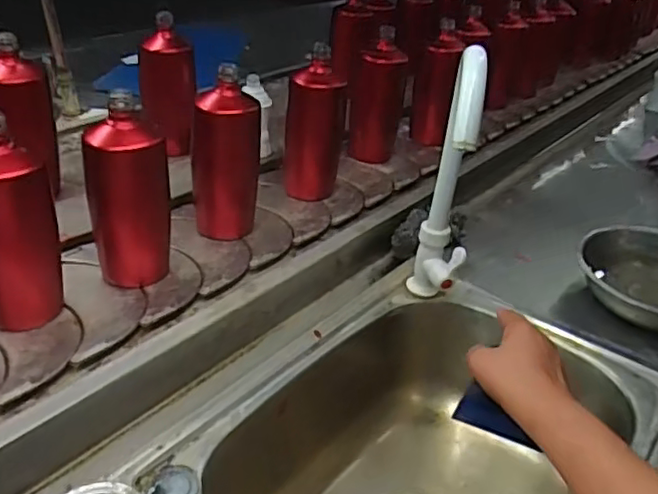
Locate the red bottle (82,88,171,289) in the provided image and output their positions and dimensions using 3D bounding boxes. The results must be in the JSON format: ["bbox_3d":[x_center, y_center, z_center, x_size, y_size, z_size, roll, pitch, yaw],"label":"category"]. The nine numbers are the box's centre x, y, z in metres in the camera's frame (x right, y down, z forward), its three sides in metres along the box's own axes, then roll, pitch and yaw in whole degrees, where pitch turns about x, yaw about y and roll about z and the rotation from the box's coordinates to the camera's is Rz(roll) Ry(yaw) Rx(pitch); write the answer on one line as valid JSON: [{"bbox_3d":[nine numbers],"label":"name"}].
[{"bbox_3d":[-0.213,-0.051,0.660,0.070,0.192,0.066,13,32,15],"label":"red bottle"}]

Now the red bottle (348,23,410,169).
[{"bbox_3d":[0.078,-0.240,1.014,0.080,0.192,0.068,3,31,-1],"label":"red bottle"}]

